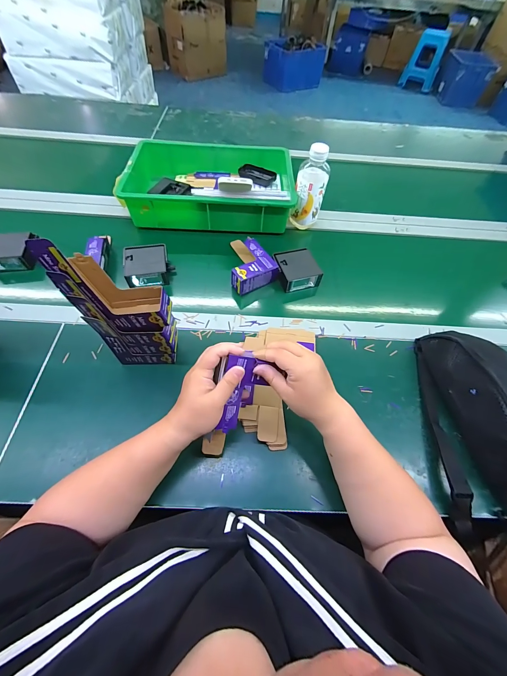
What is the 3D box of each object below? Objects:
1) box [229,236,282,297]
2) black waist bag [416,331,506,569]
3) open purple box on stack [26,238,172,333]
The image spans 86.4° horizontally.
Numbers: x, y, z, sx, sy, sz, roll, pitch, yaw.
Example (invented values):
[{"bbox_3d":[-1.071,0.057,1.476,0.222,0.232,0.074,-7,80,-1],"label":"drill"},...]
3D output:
[{"bbox_3d":[-0.026,-0.179,0.621,0.103,0.045,0.155,-27,65,-18],"label":"box"},{"bbox_3d":[0.366,0.129,0.419,0.142,0.096,0.325,7,59,1],"label":"black waist bag"},{"bbox_3d":[-0.176,-0.069,0.352,0.110,0.151,0.061,2,59,-2],"label":"open purple box on stack"}]

